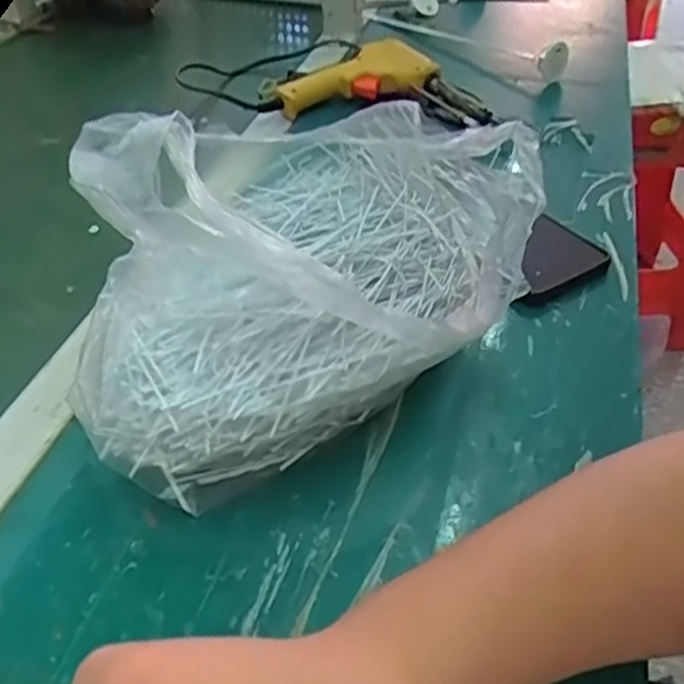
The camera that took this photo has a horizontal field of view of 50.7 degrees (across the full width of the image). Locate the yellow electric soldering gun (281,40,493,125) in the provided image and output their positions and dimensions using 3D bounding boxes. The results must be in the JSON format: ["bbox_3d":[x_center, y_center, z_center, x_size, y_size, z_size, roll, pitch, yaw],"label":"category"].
[{"bbox_3d":[0.045,-0.236,0.677,0.202,0.051,0.099,5,41,11],"label":"yellow electric soldering gun"}]

